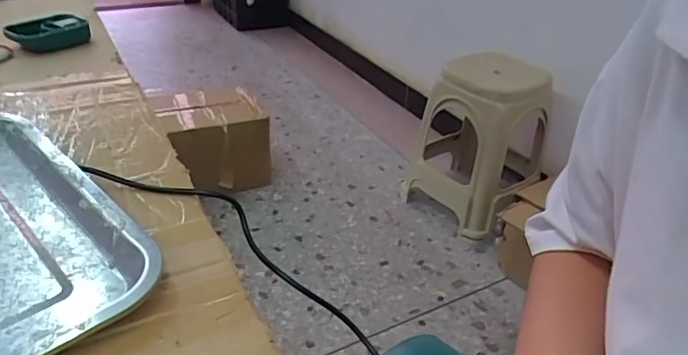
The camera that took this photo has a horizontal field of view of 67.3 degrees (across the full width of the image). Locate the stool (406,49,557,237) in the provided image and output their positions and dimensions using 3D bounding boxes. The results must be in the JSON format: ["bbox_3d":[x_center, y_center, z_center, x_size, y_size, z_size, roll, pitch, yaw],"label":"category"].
[{"bbox_3d":[0.428,-0.117,1.682,0.318,0.479,0.383,-16,38,-29],"label":"stool"}]

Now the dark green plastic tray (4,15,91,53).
[{"bbox_3d":[-0.376,-0.185,0.657,0.051,0.032,0.084,25,39,29],"label":"dark green plastic tray"}]

